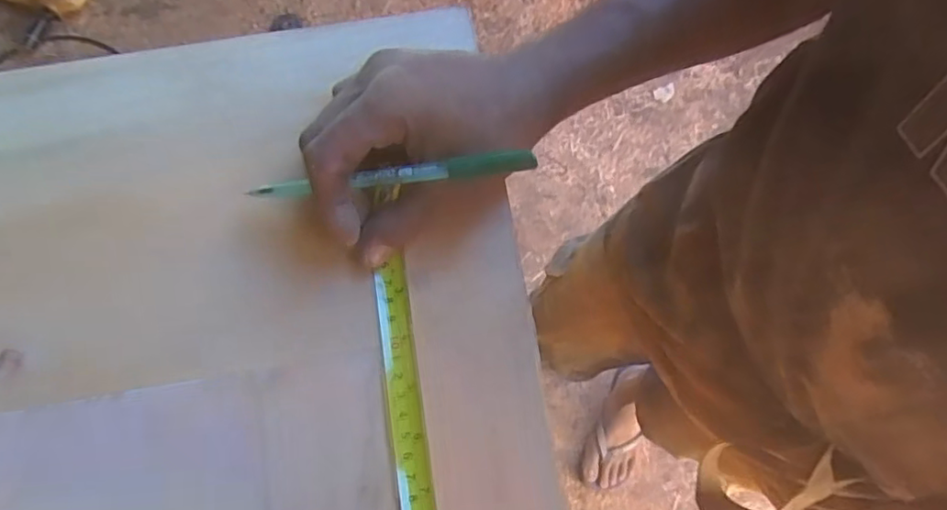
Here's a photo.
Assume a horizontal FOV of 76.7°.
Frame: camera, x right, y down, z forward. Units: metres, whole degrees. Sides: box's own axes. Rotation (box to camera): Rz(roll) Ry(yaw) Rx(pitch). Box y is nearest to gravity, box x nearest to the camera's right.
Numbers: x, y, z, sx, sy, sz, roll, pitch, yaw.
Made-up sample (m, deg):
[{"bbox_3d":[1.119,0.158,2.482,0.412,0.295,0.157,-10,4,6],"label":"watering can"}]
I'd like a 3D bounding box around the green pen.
[{"bbox_3d":[-0.044,-0.038,0.288,0.149,0.010,0.008,-4,72,18],"label":"green pen"}]

